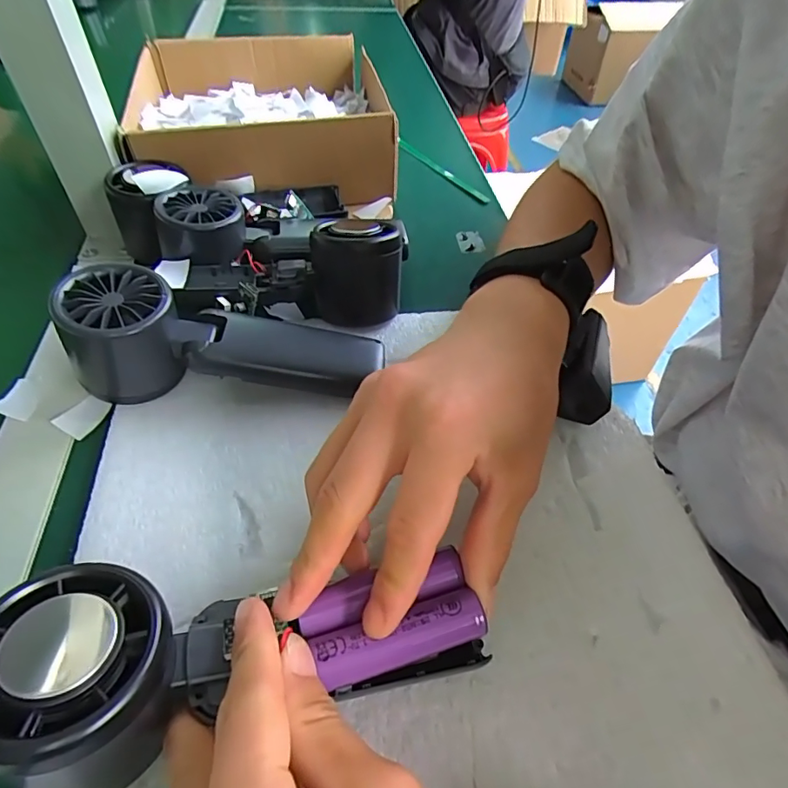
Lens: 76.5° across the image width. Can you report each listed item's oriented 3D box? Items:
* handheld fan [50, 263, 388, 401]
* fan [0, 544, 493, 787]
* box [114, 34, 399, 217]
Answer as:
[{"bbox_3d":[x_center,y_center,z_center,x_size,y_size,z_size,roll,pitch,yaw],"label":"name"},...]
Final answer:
[{"bbox_3d":[-0.089,-0.025,0.274,0.162,0.054,0.055,5,48,-16],"label":"handheld fan"},{"bbox_3d":[-0.046,0.085,0.166,0.158,0.031,0.060,5,47,-24],"label":"fan"},{"bbox_3d":[-0.116,-0.260,0.459,0.224,0.073,0.255,-11,51,-10],"label":"box"}]

